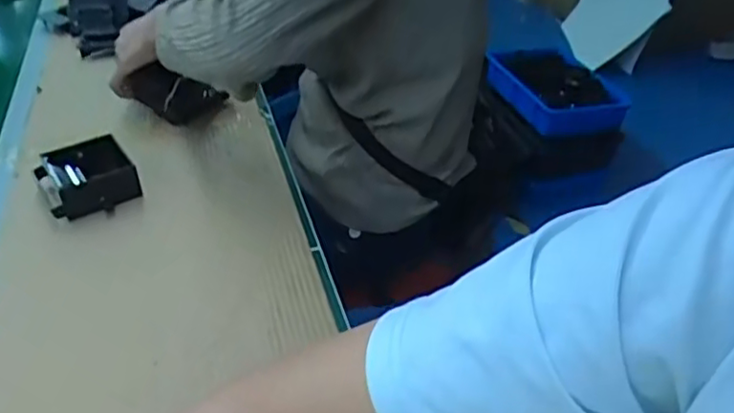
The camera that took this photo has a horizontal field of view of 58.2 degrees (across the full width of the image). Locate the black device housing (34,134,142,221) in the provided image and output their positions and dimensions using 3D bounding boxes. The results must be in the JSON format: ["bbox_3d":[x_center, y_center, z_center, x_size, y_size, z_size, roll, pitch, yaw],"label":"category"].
[{"bbox_3d":[-0.301,-0.036,0.706,0.089,0.037,0.113,-23,41,-24],"label":"black device housing"}]

